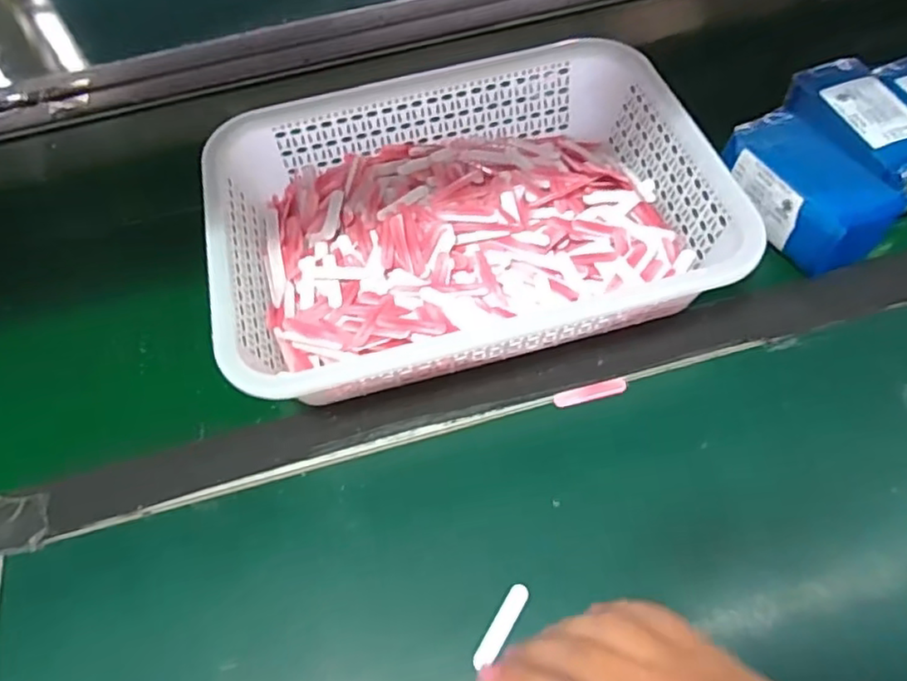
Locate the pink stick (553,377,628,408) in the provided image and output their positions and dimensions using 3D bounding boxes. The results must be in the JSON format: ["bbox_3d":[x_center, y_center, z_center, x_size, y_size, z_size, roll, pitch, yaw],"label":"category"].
[{"bbox_3d":[0.095,0.035,0.439,0.052,0.004,0.012,-13,57,-4],"label":"pink stick"}]

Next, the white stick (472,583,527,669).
[{"bbox_3d":[0.028,0.163,0.363,0.011,0.004,0.051,15,52,34],"label":"white stick"}]

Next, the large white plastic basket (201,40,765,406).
[{"bbox_3d":[0.003,-0.096,0.488,0.357,0.079,0.254,-14,57,-5],"label":"large white plastic basket"}]

